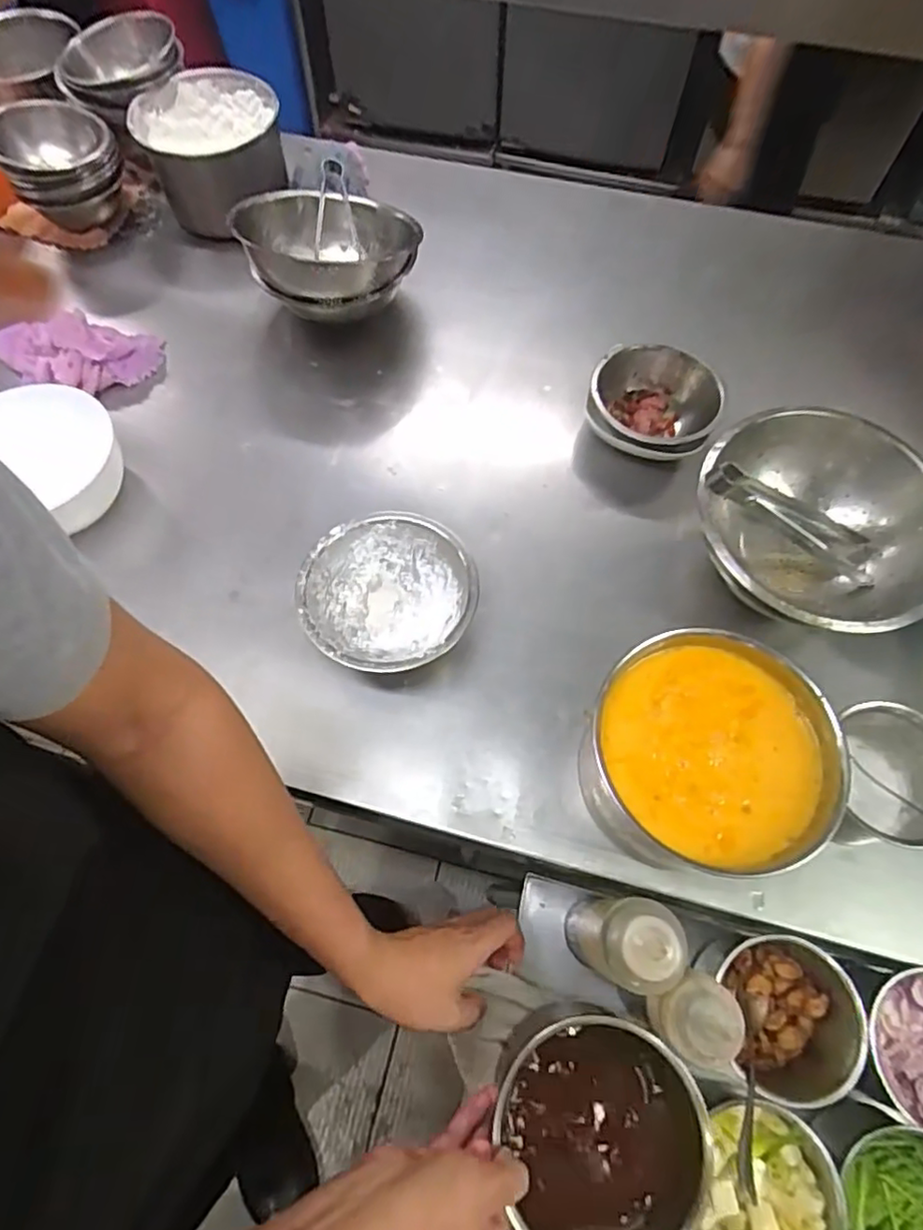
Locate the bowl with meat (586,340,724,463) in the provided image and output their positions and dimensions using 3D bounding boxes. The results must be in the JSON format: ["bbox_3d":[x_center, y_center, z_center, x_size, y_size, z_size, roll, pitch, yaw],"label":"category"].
[{"bbox_3d":[0.226,-0.249,0.748,0.146,0.057,0.138,0,67,0],"label":"bowl with meat"}]

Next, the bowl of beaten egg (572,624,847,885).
[{"bbox_3d":[0.210,0.123,0.551,0.190,0.116,0.188,0,67,0],"label":"bowl of beaten egg"}]

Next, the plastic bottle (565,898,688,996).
[{"bbox_3d":[0.129,0.268,0.517,0.059,0.198,0.065,22,69,9],"label":"plastic bottle"}]

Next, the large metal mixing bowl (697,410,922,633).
[{"bbox_3d":[0.347,-0.082,0.631,0.205,0.115,0.227,-5,67,-3],"label":"large metal mixing bowl"}]

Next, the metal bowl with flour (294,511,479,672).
[{"bbox_3d":[-0.072,-0.014,0.640,0.163,0.081,0.166,0,67,0],"label":"metal bowl with flour"}]

